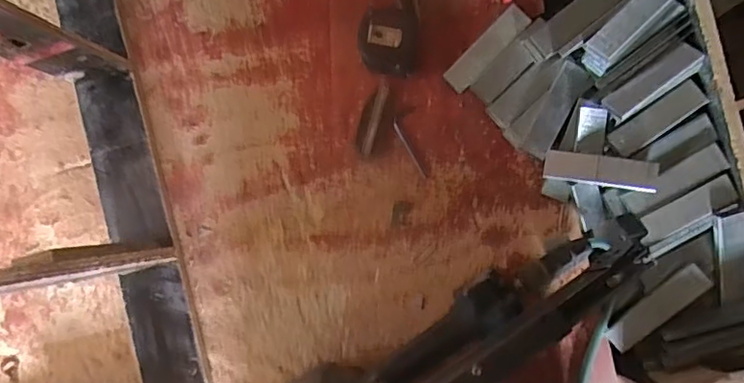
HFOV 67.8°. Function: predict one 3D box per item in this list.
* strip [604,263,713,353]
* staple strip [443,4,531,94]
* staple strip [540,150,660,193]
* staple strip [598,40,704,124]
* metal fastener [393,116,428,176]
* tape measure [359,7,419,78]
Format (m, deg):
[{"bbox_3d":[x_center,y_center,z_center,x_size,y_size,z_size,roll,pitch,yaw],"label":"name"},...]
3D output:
[{"bbox_3d":[0.280,0.114,0.543,0.109,0.014,0.028,-41,85,6],"label":"strip"},{"bbox_3d":[0.117,-0.146,0.567,0.027,0.004,0.101,44,95,6],"label":"staple strip"},{"bbox_3d":[0.221,-0.021,0.535,0.102,0.015,0.029,9,91,7],"label":"staple strip"},{"bbox_3d":[0.268,-0.105,0.529,0.101,0.009,0.030,-35,64,-3],"label":"staple strip"},{"bbox_3d":[0.040,-0.046,0.578,0.006,0.004,0.067,-31,86,6],"label":"metal fastener"},{"bbox_3d":[0.017,-0.155,0.565,0.057,0.033,0.067,11,91,7],"label":"tape measure"}]

